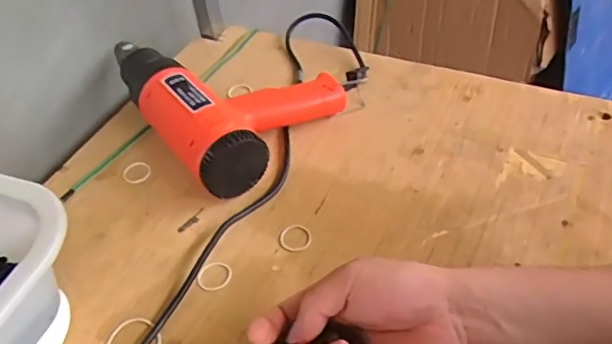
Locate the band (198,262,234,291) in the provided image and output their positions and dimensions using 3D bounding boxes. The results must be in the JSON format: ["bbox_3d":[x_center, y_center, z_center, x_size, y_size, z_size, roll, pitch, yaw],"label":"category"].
[{"bbox_3d":[-0.080,0.091,0.490,0.028,0.004,0.028,-4,46,4],"label":"band"}]

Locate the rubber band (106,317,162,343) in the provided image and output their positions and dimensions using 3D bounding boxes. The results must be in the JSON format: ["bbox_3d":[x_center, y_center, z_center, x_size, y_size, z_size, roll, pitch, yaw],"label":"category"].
[{"bbox_3d":[-0.140,0.138,0.451,0.046,0.004,0.048,10,49,16],"label":"rubber band"}]

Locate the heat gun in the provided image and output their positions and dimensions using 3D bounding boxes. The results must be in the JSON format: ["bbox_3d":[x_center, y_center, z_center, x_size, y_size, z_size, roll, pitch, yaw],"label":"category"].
[{"bbox_3d":[-0.093,-0.097,0.625,0.181,0.072,0.260,-31,50,-21],"label":"heat gun"}]

